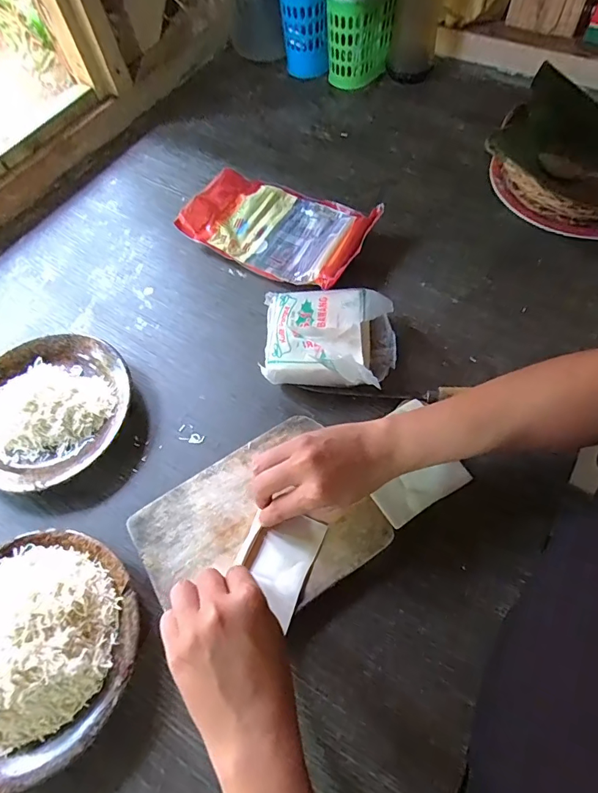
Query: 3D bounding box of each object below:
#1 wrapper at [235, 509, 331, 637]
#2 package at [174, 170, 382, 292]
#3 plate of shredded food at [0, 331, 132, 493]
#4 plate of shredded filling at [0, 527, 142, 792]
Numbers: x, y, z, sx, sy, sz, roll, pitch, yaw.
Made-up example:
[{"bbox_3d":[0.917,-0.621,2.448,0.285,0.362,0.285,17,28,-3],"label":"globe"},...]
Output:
[{"bbox_3d":[-0.020,0.145,0.405,0.063,0.009,0.087,20,65,14],"label":"wrapper"},{"bbox_3d":[-0.027,-0.231,0.608,0.232,0.032,0.152,27,67,17],"label":"package"},{"bbox_3d":[-0.277,0.012,0.493,0.181,0.037,0.174,-2,62,3],"label":"plate of shredded food"},{"bbox_3d":[-0.229,0.206,0.375,0.183,0.052,0.177,-2,62,3],"label":"plate of shredded filling"}]

